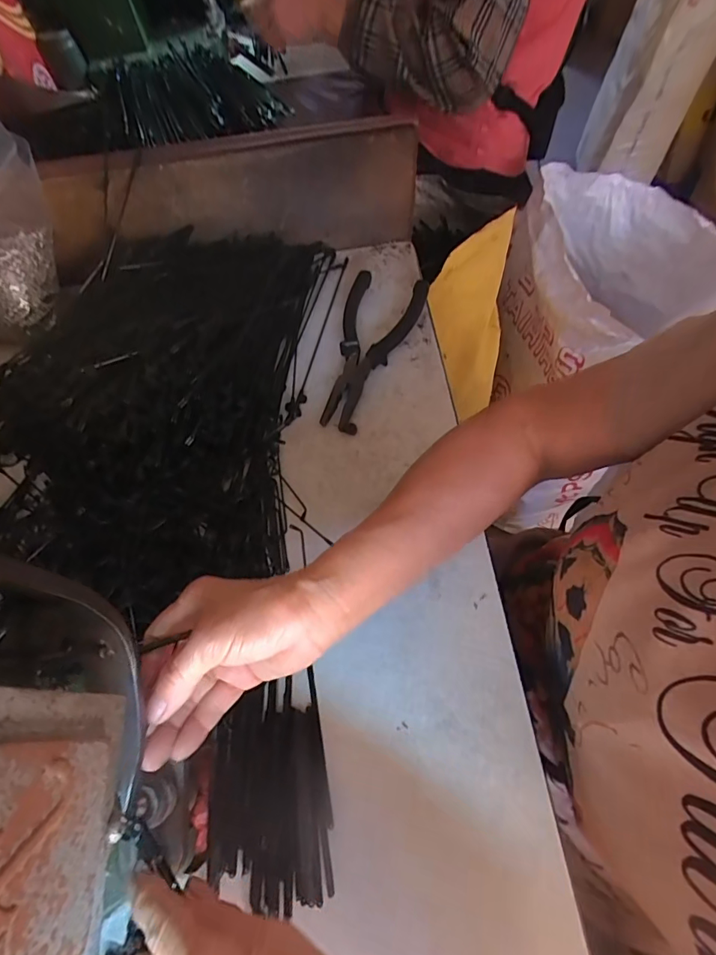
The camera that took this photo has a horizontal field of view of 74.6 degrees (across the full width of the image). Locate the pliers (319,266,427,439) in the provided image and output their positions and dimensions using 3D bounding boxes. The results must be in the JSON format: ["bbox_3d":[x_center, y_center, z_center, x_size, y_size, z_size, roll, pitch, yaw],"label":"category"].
[{"bbox_3d":[0.002,-0.125,0.444,0.071,0.020,0.174,21,65,13],"label":"pliers"}]

